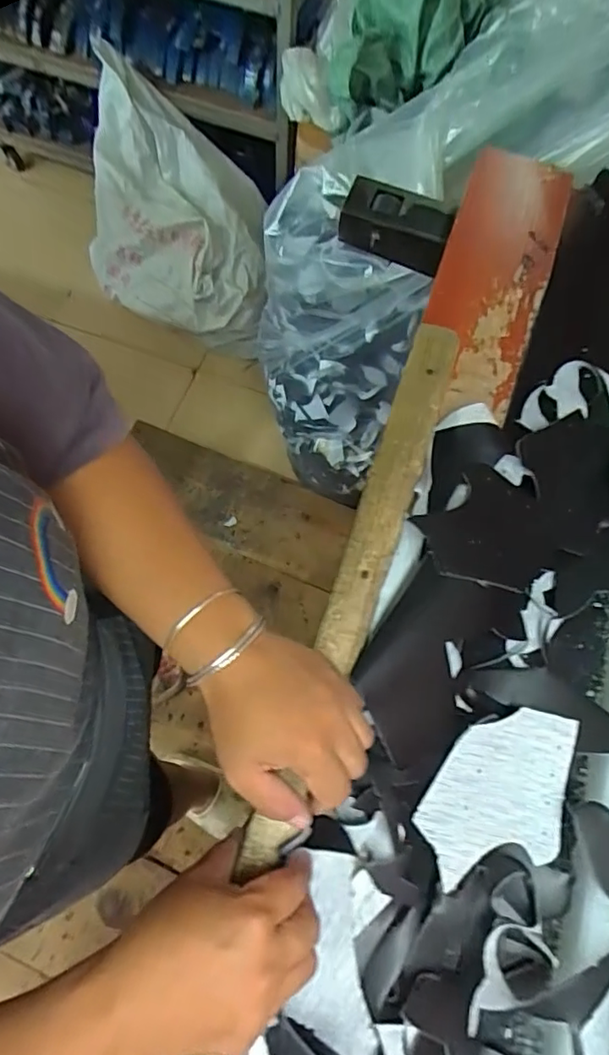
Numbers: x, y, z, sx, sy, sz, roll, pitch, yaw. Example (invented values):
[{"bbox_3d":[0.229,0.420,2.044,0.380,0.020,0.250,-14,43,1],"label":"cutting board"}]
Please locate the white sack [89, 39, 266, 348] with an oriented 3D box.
[{"bbox_3d":[-0.322,-0.793,1.460,0.493,0.496,0.361,25,69,7],"label":"white sack"}]

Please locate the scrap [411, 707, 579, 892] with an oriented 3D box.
[{"bbox_3d":[0.146,0.196,0.416,0.127,0.009,0.102,-6,81,-10],"label":"scrap"}]

